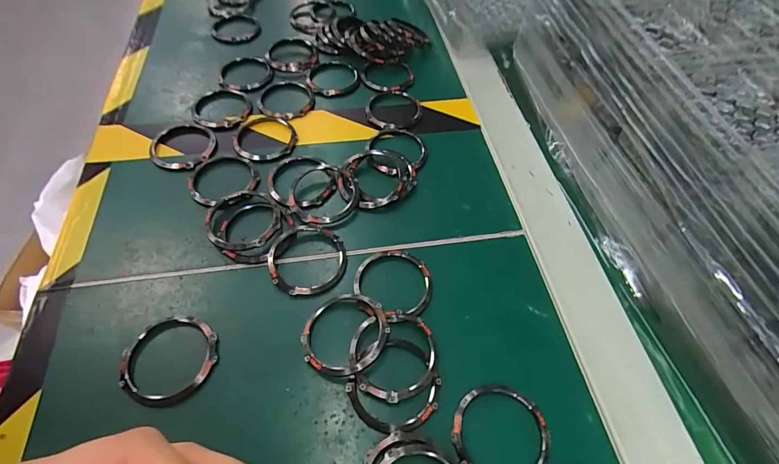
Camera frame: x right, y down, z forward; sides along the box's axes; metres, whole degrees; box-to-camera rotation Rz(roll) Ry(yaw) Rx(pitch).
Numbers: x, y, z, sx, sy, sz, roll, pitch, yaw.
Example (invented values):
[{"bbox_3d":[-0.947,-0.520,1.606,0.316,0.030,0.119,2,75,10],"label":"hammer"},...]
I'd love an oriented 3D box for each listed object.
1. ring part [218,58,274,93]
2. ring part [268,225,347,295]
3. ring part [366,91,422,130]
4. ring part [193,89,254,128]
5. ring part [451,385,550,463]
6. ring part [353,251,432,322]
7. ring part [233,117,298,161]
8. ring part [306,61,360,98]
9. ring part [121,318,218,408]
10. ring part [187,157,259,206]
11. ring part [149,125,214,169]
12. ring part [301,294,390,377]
[{"bbox_3d":[-0.128,-0.142,0.360,0.045,0.007,0.049,1,55,-1],"label":"ring part"},{"bbox_3d":[-0.051,0.016,0.252,0.047,0.008,0.048,-8,56,-7],"label":"ring part"},{"bbox_3d":[0.004,-0.102,0.336,0.047,0.005,0.050,2,55,0],"label":"ring part"},{"bbox_3d":[-0.136,-0.104,0.331,0.043,0.008,0.047,1,55,-1],"label":"ring part"},{"bbox_3d":[0.056,0.100,0.199,0.048,0.004,0.047,1,55,-1],"label":"ring part"},{"bbox_3d":[0.002,0.031,0.243,0.046,0.008,0.048,1,55,-1],"label":"ring part"},{"bbox_3d":[-0.098,-0.075,0.314,0.048,0.004,0.048,-16,57,-12],"label":"ring part"},{"bbox_3d":[-0.050,-0.138,0.359,0.049,0.006,0.046,1,55,-1],"label":"ring part"},{"bbox_3d":[-0.119,0.067,0.216,0.046,0.005,0.048,1,55,-1],"label":"ring part"},{"bbox_3d":[-0.119,-0.038,0.288,0.047,0.006,0.045,1,55,-1],"label":"ring part"},{"bbox_3d":[-0.158,-0.067,0.306,0.046,0.004,0.049,1,55,-1],"label":"ring part"},{"bbox_3d":[-0.025,0.056,0.222,0.047,0.012,0.046,1,55,-1],"label":"ring part"}]

